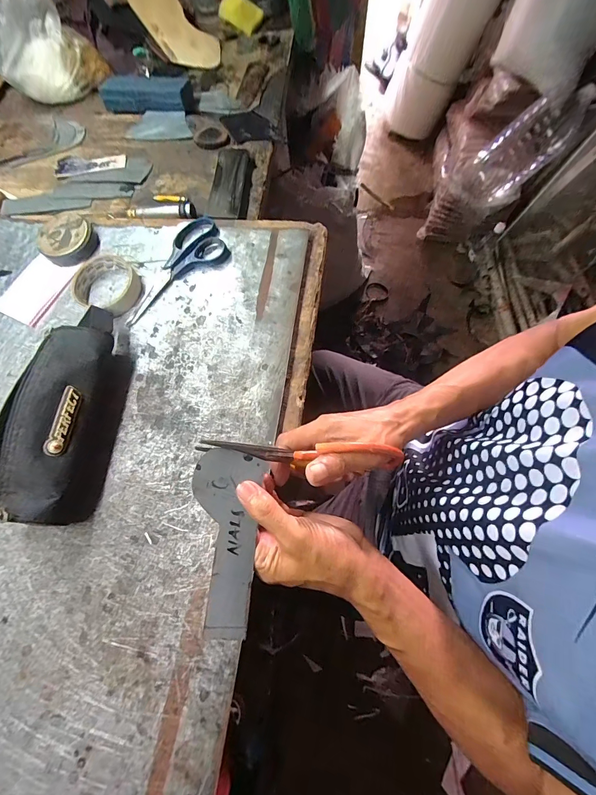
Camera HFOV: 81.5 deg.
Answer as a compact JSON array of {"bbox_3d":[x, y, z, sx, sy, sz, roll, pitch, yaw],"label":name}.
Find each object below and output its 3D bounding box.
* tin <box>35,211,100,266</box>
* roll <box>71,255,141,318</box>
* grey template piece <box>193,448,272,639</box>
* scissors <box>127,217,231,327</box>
[{"bbox_3d":[-0.331,-0.226,0.499,0.074,0.030,0.075,0,72,0],"label":"tin"},{"bbox_3d":[-0.257,-0.154,0.466,0.086,0.020,0.078,20,73,7],"label":"roll"},{"bbox_3d":[-0.059,0.110,0.273,0.058,0.004,0.133,13,70,-18],"label":"grey template piece"},{"bbox_3d":[-0.169,-0.175,0.462,0.174,0.016,0.076,-42,76,-12],"label":"scissors"}]

